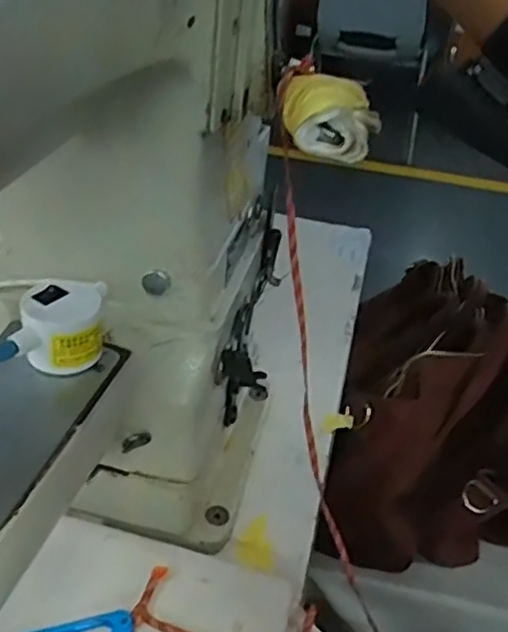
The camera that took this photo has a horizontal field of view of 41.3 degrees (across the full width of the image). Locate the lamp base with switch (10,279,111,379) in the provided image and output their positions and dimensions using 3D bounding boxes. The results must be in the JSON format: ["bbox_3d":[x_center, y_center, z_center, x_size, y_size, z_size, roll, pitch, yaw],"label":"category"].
[{"bbox_3d":[-0.091,0.003,0.322,0.036,0.034,0.044,2,38,-5],"label":"lamp base with switch"}]

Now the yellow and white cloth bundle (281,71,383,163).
[{"bbox_3d":[0.034,-0.090,0.299,0.041,0.029,0.038,8,38,3],"label":"yellow and white cloth bundle"}]

